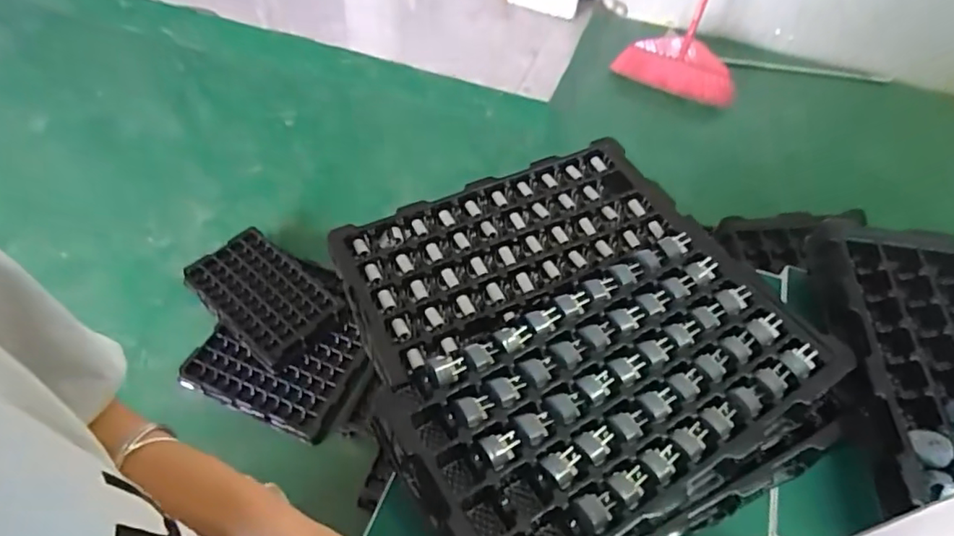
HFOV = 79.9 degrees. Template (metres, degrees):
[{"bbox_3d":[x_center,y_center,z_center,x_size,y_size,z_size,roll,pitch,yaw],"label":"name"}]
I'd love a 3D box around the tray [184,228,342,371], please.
[{"bbox_3d":[-0.528,0.054,1.418,0.382,0.046,0.245,34,59,21],"label":"tray"}]

